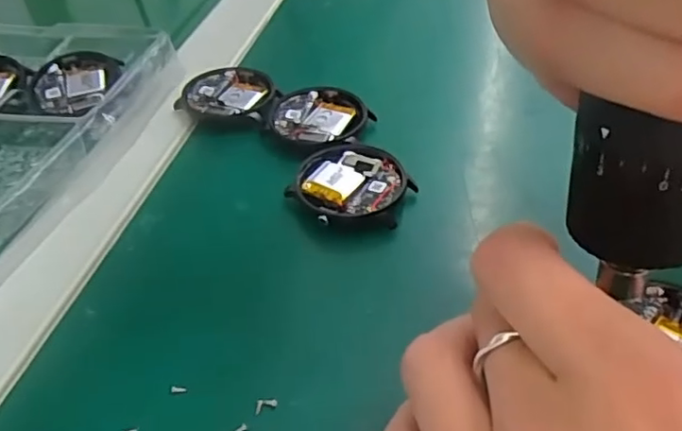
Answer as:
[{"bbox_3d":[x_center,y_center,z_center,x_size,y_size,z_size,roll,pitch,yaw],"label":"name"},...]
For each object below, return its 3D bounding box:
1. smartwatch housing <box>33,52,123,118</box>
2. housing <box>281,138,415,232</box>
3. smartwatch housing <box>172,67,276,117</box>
[{"bbox_3d":[-0.134,-0.064,0.296,0.041,0.010,0.042,0,56,-3],"label":"smartwatch housing"},{"bbox_3d":[0.004,-0.010,0.240,0.043,0.012,0.048,-28,49,-22],"label":"housing"},{"bbox_3d":[-0.057,-0.060,0.292,0.040,0.008,0.041,-2,44,2],"label":"smartwatch housing"}]

